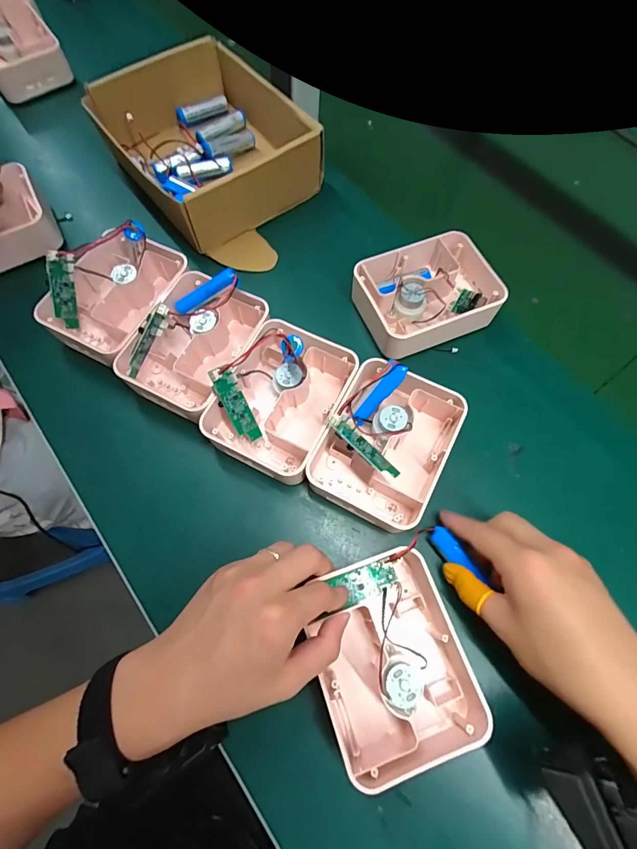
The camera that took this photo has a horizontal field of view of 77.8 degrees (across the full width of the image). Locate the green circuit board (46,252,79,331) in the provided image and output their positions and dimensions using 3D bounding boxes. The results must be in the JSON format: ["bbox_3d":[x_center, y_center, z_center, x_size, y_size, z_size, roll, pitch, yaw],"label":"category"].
[{"bbox_3d":[-0.246,-0.129,0.382,0.010,0.026,0.069,7,112,2],"label":"green circuit board"}]

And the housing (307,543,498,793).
[{"bbox_3d":[0.050,0.166,0.286,0.100,0.041,0.127,-19,69,-9],"label":"housing"}]

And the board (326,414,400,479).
[{"bbox_3d":[0.036,0.017,0.316,0.065,0.010,0.025,46,32,13],"label":"board"}]

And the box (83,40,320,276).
[{"bbox_3d":[-0.129,-0.331,0.461,0.177,0.068,0.220,-36,76,-15],"label":"box"}]

